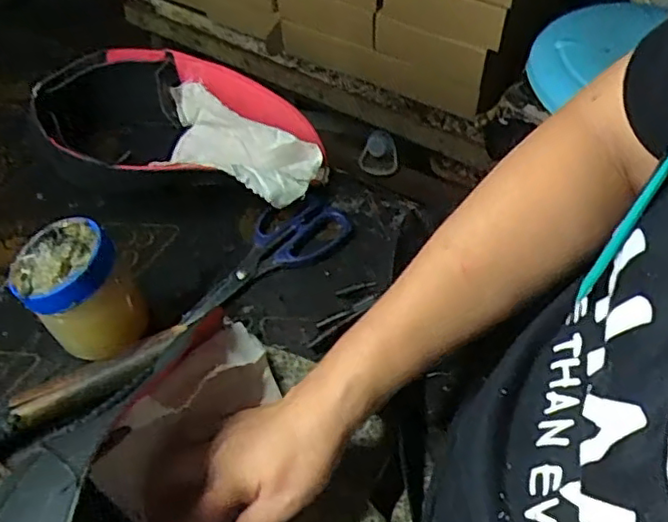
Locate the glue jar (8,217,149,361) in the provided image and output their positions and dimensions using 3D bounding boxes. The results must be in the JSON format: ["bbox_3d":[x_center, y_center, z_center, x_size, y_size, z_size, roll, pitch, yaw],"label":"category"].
[{"bbox_3d":[-0.193,0.031,0.482,0.072,0.117,0.068,0,52,0],"label":"glue jar"}]

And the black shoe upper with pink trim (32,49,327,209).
[{"bbox_3d":[-0.158,-0.124,0.620,0.297,0.075,0.161,16,54,13],"label":"black shoe upper with pink trim"}]

